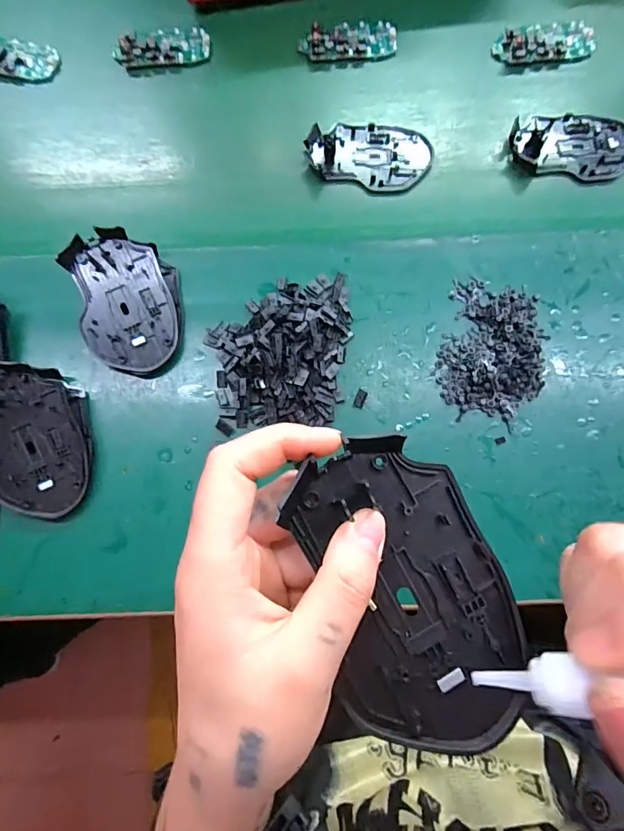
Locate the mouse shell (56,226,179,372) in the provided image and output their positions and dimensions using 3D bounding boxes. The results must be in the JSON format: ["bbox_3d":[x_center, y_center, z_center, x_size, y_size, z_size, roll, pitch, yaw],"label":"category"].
[{"bbox_3d":[-0.151,-0.091,0.350,0.080,0.036,0.113,-16,75,-3],"label":"mouse shell"}]

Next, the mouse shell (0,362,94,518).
[{"bbox_3d":[-0.212,0.019,0.322,0.076,0.037,0.109,-12,75,-2],"label":"mouse shell"}]

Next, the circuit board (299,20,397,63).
[{"bbox_3d":[0.037,-0.384,0.437,0.098,0.011,0.047,-4,75,0],"label":"circuit board"}]

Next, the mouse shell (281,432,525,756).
[{"bbox_3d":[0.037,0.065,0.162,0.069,0.015,0.112,-19,75,-4],"label":"mouse shell"}]

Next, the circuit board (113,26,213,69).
[{"bbox_3d":[-0.156,-0.382,0.444,0.098,0.015,0.046,-8,75,-1],"label":"circuit board"}]

